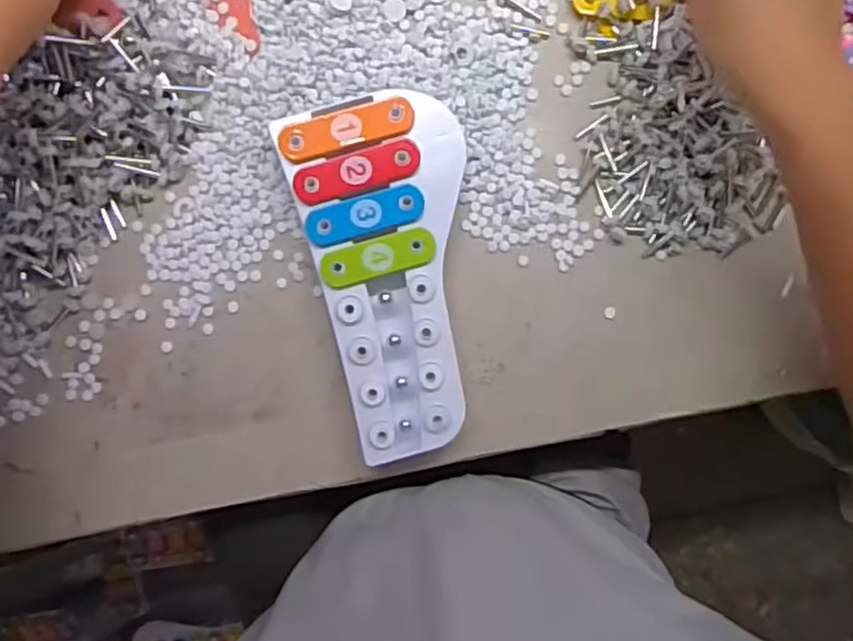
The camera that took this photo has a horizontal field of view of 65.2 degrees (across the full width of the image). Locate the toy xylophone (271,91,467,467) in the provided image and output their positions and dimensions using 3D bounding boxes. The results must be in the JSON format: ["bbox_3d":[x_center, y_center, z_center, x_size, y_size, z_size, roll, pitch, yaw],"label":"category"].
[{"bbox_3d":[-0.015,-0.031,0.443,0.109,0.037,0.226,-15,93,0],"label":"toy xylophone"}]

